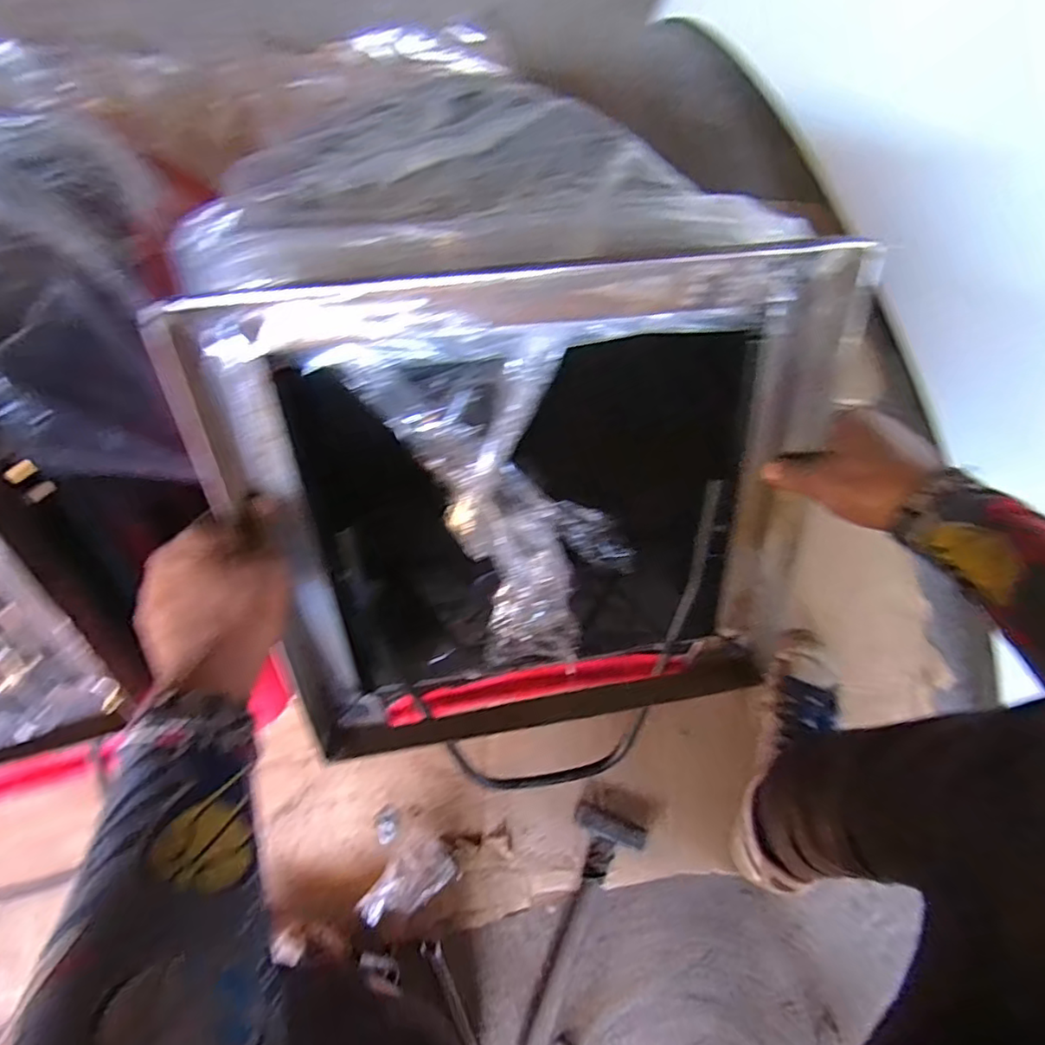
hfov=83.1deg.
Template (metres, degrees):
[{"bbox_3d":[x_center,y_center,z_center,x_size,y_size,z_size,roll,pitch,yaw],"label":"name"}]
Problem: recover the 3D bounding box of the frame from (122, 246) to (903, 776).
[{"bbox_3d":[0.008,0.007,0.472,0.404,0.393,0.100,-7,34,-7],"label":"frame"}]

